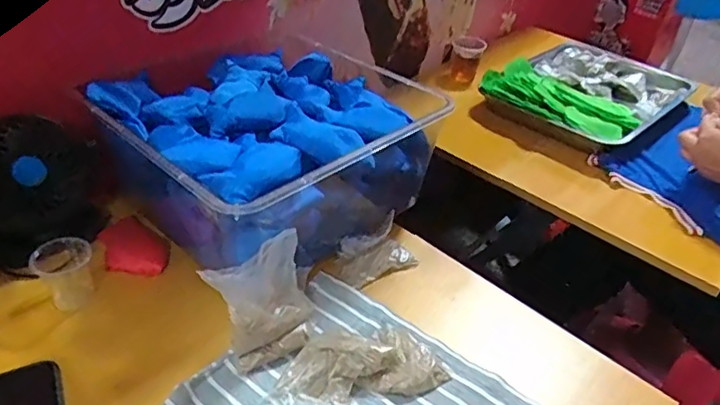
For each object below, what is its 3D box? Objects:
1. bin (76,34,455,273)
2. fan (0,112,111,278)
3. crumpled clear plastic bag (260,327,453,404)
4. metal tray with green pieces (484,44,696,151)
[{"bbox_3d":[-0.108,-0.065,0.632,0.305,0.139,0.330,-26,44,-35],"label":"bin"},{"bbox_3d":[-0.324,-0.015,0.553,0.110,0.137,0.060,-23,25,-25],"label":"fan"},{"bbox_3d":[-0.004,0.137,0.469,0.148,0.026,0.067,-6,40,-11],"label":"crumpled clear plastic bag"},{"bbox_3d":[0.410,-0.203,1.002,0.275,0.057,0.375,32,48,31],"label":"metal tray with green pieces"}]

